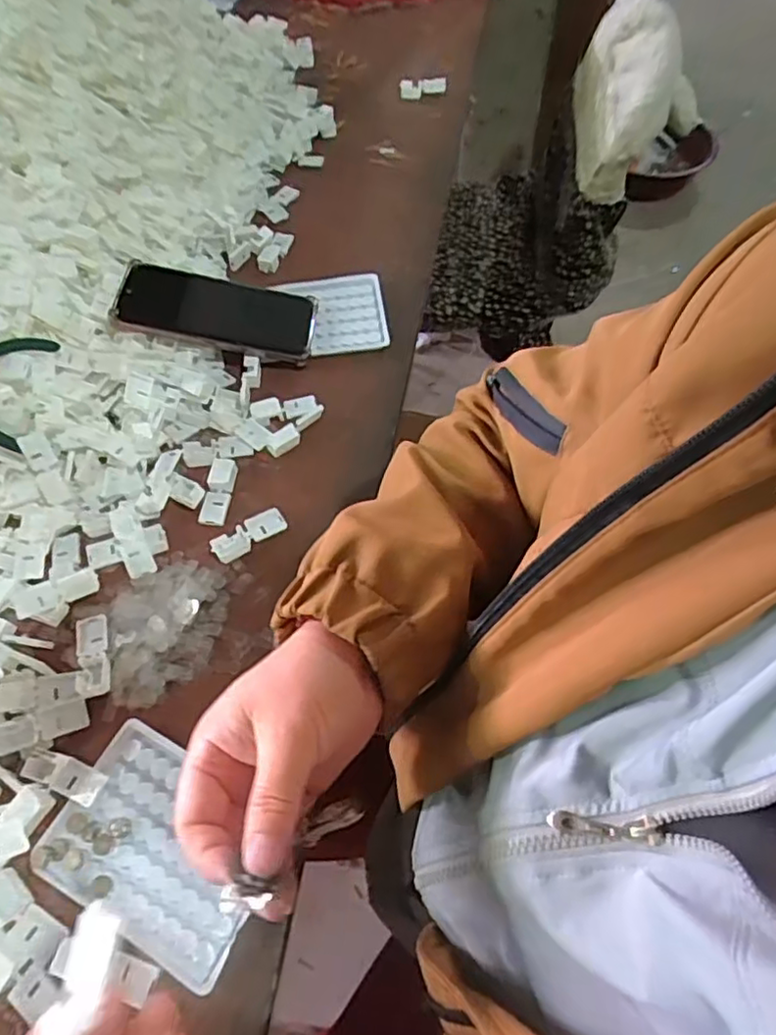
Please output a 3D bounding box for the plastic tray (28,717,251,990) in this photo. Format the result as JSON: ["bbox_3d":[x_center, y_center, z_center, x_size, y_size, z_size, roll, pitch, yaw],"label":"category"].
[{"bbox_3d":[-0.130,0.188,0.368,0.124,0.006,0.091,26,63,16],"label":"plastic tray"}]

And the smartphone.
[{"bbox_3d":[-0.148,-0.183,0.565,0.166,0.012,0.088,8,51,-13],"label":"smartphone"}]

